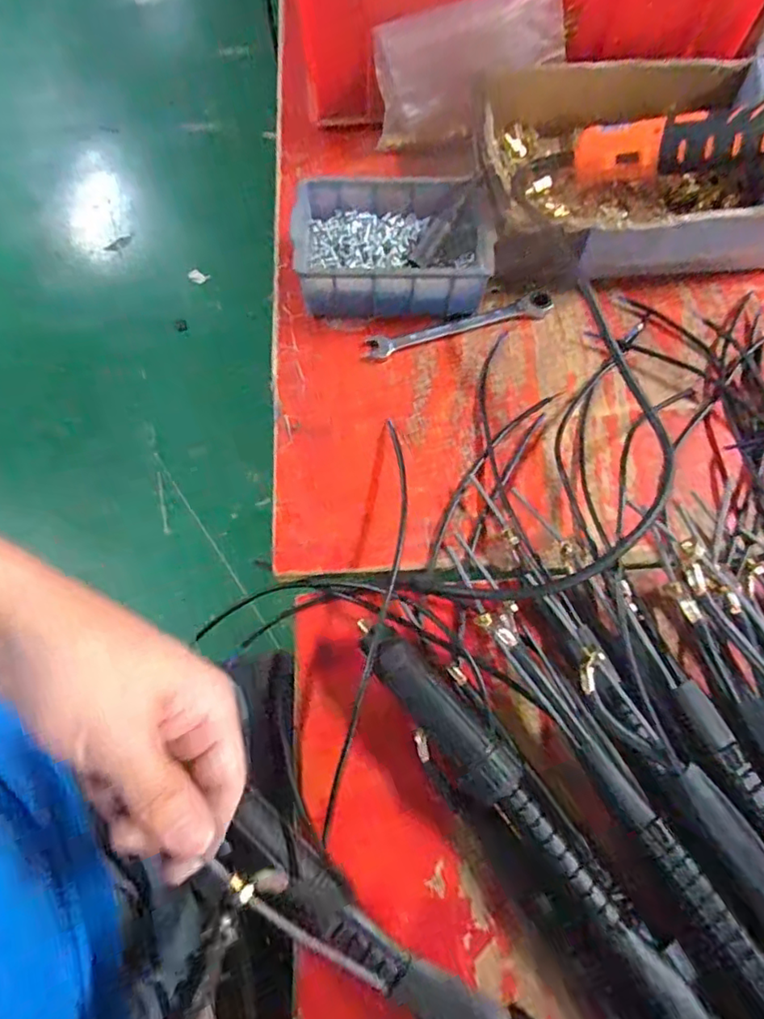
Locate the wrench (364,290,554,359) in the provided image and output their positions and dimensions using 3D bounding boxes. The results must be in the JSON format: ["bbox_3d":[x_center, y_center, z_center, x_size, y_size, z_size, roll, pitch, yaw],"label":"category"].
[{"bbox_3d":[0.060,-0.144,0.453,0.154,0.007,0.019,-16,69,-6],"label":"wrench"}]

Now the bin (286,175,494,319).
[{"bbox_3d":[0.008,-0.201,0.453,0.150,0.052,0.104,-2,68,0],"label":"bin"}]

